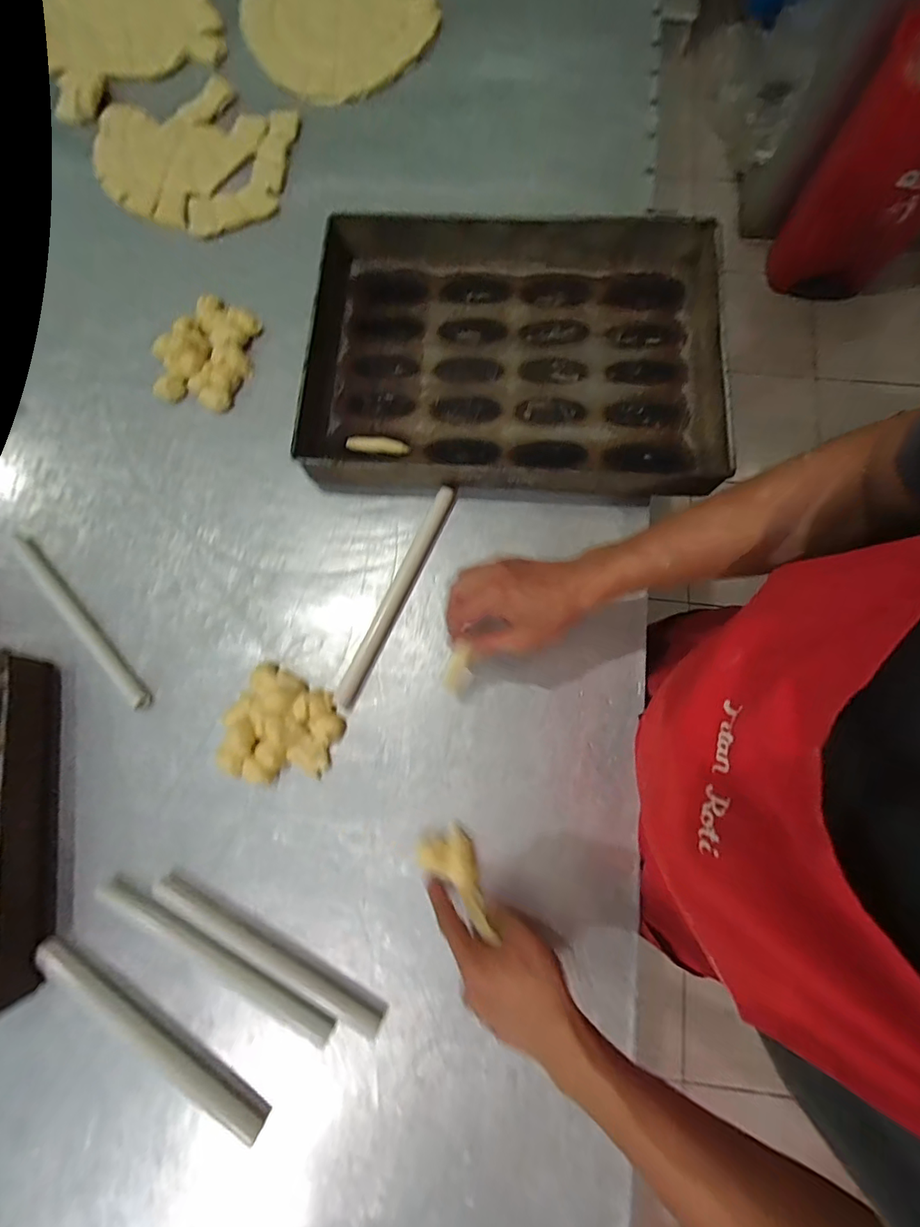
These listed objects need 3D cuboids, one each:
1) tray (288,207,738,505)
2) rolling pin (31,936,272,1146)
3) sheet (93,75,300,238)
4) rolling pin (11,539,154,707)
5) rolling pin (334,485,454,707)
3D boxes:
[{"bbox_3d":[0.065,-0.332,0.626,0.520,0.052,0.372,2,78,2],"label":"tray"},{"bbox_3d":[-0.312,0.419,0.491,0.283,0.021,0.029,32,80,8],"label":"rolling pin"},{"bbox_3d":[-0.382,-0.670,0.725,0.286,0.018,0.242,-18,82,-3],"label":"sheet"},{"bbox_3d":[-0.451,0.005,0.582,0.021,0.015,0.273,-43,80,-7],"label":"rolling pin"},{"bbox_3d":[-0.076,-0.024,0.582,0.023,0.017,0.279,24,79,6],"label":"rolling pin"}]

